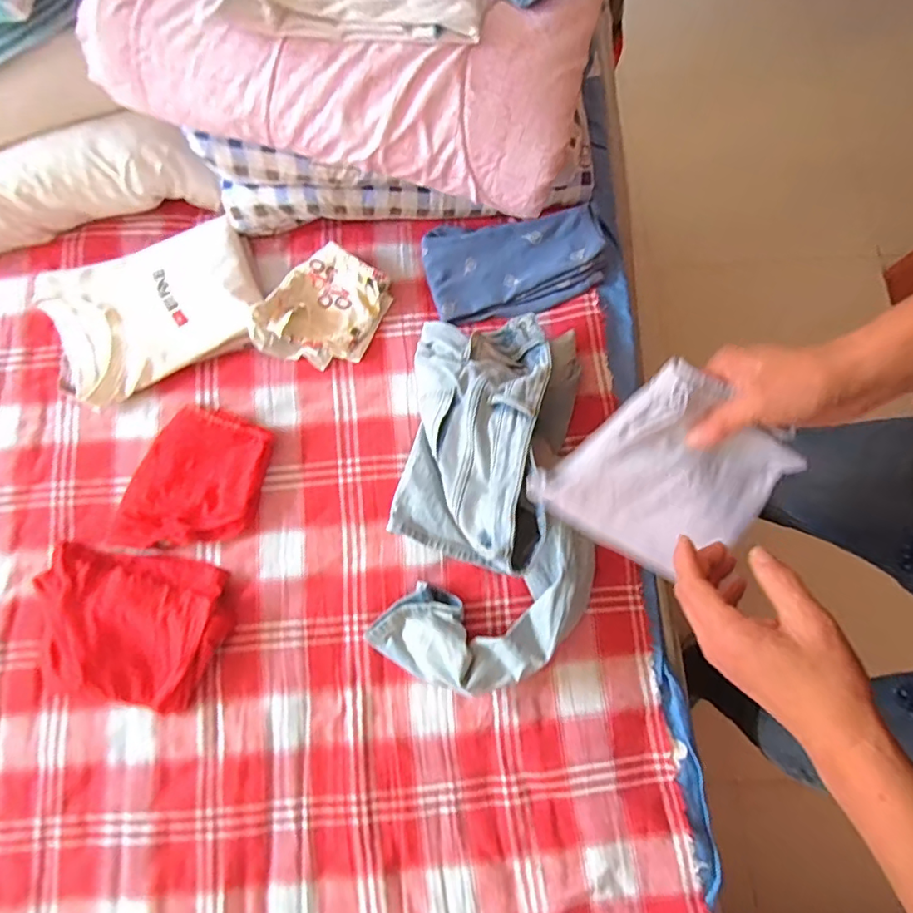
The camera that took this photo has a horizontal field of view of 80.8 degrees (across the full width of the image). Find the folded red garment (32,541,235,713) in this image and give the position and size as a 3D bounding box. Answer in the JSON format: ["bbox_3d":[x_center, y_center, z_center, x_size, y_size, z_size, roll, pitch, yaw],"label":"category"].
[{"bbox_3d":[-0.421,0.218,0.689,0.242,0.035,0.185,10,76,2],"label":"folded red garment"}]

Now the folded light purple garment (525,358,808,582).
[{"bbox_3d":[0.170,0.023,0.465,0.152,0.195,0.031,33,42,3],"label":"folded light purple garment"}]

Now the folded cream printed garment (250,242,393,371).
[{"bbox_3d":[-0.190,-0.213,0.784,0.144,0.061,0.182,27,78,6],"label":"folded cream printed garment"}]

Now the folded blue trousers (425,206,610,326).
[{"bbox_3d":[0.088,-0.293,0.798,0.264,0.050,0.149,-10,76,-3],"label":"folded blue trousers"}]

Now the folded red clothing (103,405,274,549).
[{"bbox_3d":[-0.357,0.036,0.735,0.157,0.032,0.203,18,77,4],"label":"folded red clothing"}]

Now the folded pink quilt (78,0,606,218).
[{"bbox_3d":[-0.096,-0.545,0.624,0.511,0.173,0.387,12,77,3],"label":"folded pink quilt"}]

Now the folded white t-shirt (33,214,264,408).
[{"bbox_3d":[-0.435,-0.213,0.775,0.294,0.037,0.202,-21,77,-5],"label":"folded white t-shirt"}]

